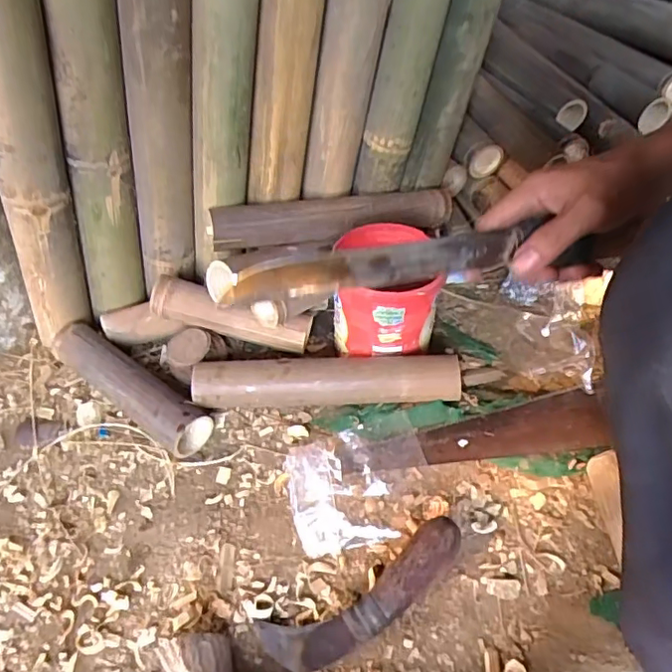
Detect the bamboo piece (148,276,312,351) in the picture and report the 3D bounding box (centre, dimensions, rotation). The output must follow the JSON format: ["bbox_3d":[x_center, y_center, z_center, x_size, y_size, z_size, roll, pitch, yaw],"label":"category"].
[{"bbox_3d":[-0.140,-0.030,0.756,0.212,0.060,0.047,17,47,-5],"label":"bamboo piece"}]

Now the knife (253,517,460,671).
[{"bbox_3d":[0.032,0.251,0.542,0.213,0.039,0.061,-22,49,-17],"label":"knife"}]

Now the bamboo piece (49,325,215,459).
[{"bbox_3d":[-0.271,0.066,0.730,0.259,0.070,0.059,28,54,27],"label":"bamboo piece"}]

